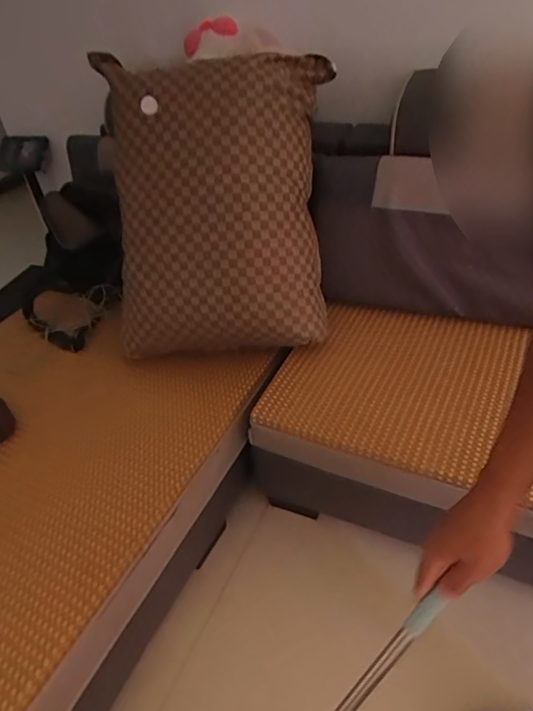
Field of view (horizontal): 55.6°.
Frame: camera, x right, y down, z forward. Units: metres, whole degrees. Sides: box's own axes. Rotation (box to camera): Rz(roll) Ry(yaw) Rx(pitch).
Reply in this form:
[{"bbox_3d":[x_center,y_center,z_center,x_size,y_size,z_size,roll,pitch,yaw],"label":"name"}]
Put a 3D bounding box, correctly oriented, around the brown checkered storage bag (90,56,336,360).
[{"bbox_3d":[-0.110,-0.351,1.223,0.520,0.694,0.189,-3,14,-4],"label":"brown checkered storage bag"}]

